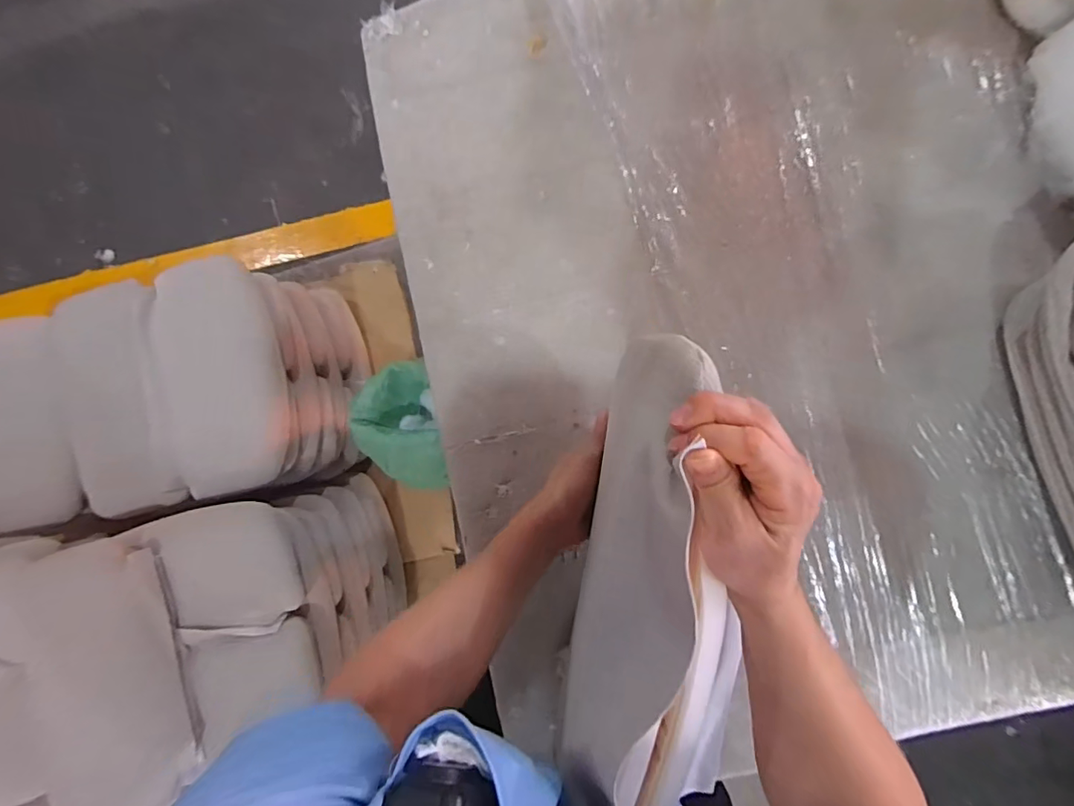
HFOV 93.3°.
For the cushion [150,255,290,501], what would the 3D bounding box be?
[{"bbox_3d":[-0.612,-0.046,0.956,0.239,0.067,0.437,-15,84,4],"label":"cushion"}]

